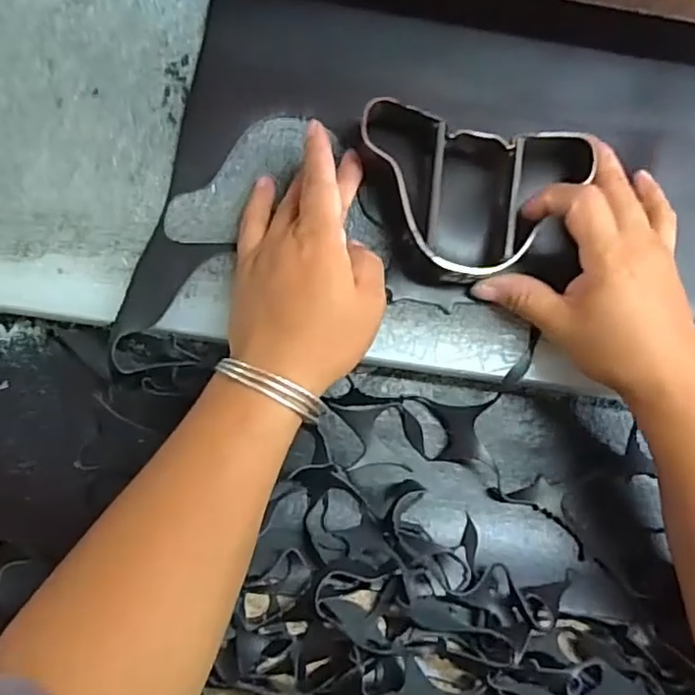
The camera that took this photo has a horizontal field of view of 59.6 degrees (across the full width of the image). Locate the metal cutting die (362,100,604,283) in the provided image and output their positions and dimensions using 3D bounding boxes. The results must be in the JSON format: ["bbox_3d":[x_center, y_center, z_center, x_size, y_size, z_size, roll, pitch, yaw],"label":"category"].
[{"bbox_3d":[0.072,-0.089,0.372,0.135,0.039,0.095,9,85,-4],"label":"metal cutting die"}]

